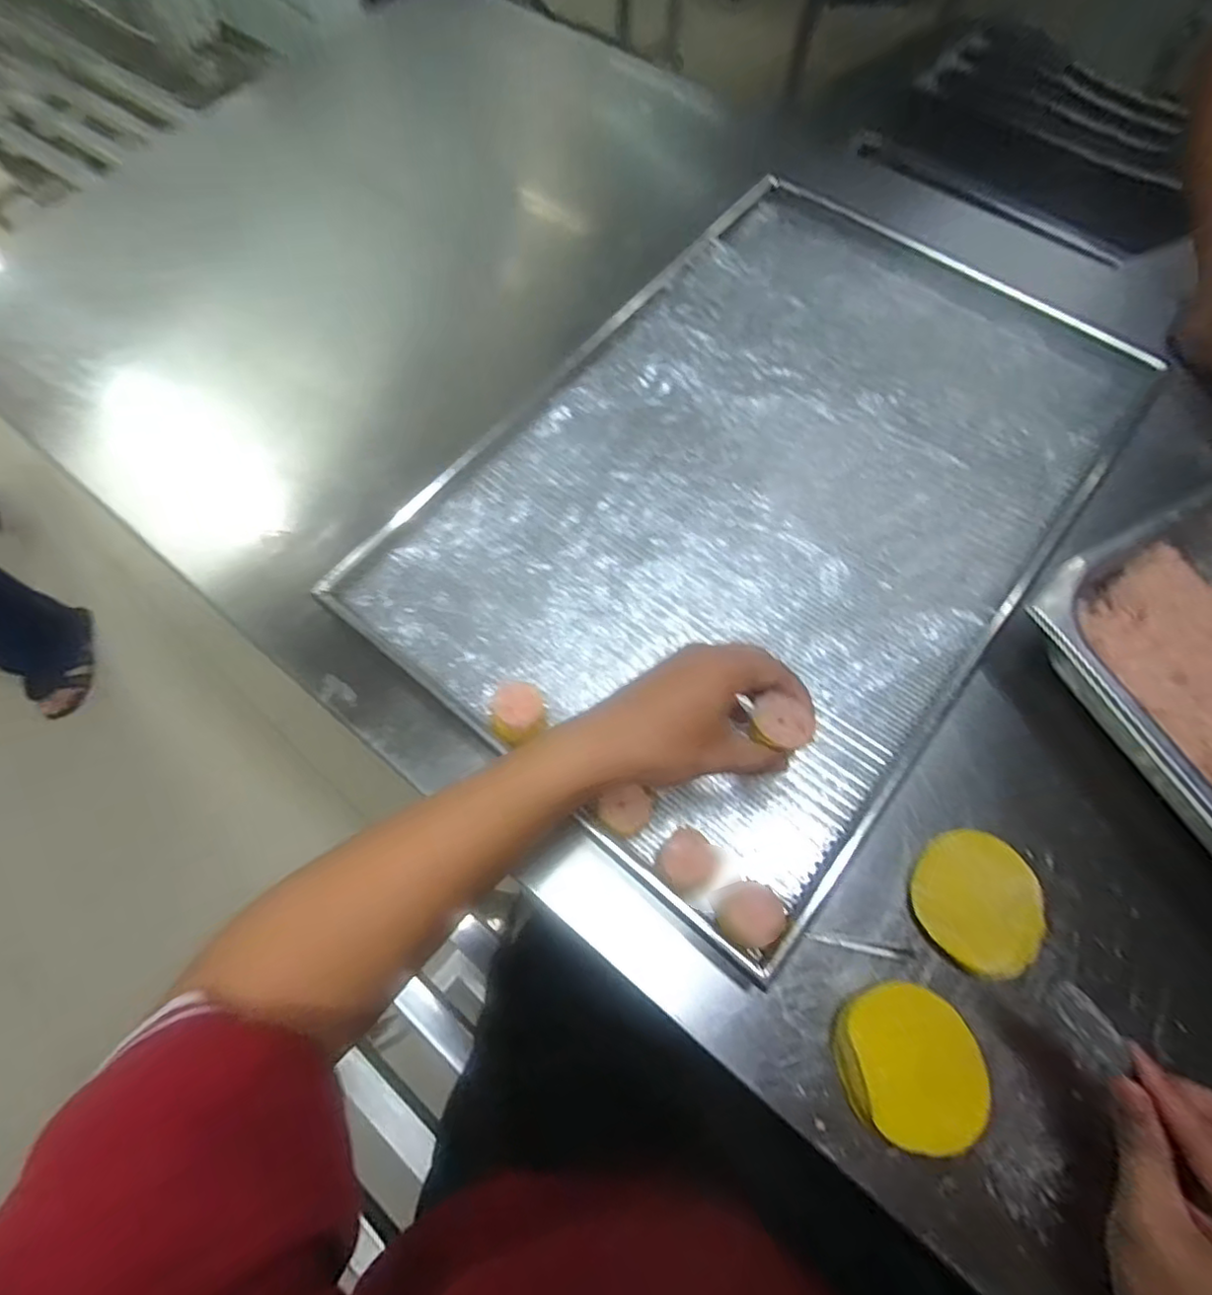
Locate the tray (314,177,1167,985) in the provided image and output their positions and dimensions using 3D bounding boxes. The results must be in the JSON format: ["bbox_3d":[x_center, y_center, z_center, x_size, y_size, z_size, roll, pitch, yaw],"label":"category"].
[{"bbox_3d":[0.132,-0.147,0.524,0.428,0.033,0.631,37,73,14],"label":"tray"}]

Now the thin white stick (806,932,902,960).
[{"bbox_3d":[0.157,0.190,0.401,0.058,0.004,0.005,12,69,5],"label":"thin white stick"}]

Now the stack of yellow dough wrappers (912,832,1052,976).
[{"bbox_3d":[0.243,0.164,0.407,0.083,0.011,0.081,31,72,12],"label":"stack of yellow dough wrappers"}]

